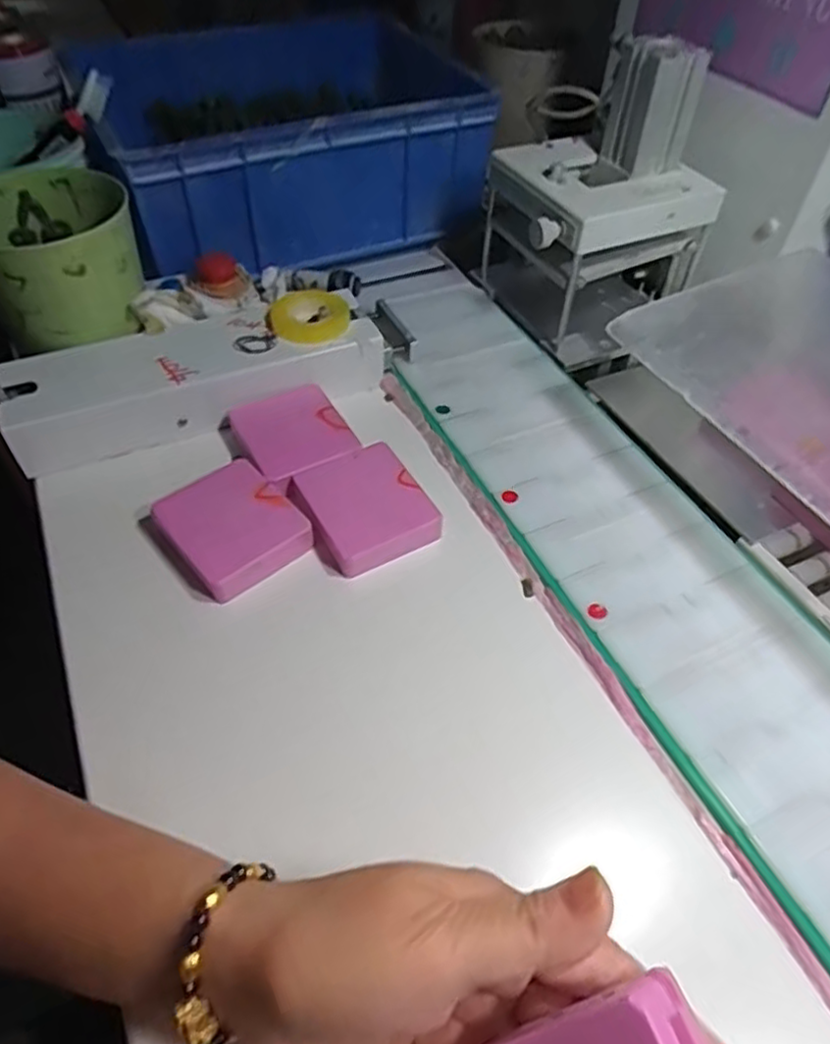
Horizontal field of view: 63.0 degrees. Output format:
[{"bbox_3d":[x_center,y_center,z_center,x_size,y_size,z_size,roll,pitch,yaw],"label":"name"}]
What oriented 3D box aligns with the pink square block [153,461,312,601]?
[{"bbox_3d":[-0.111,0.001,0.409,0.069,0.021,0.082,-30,57,-25],"label":"pink square block"}]

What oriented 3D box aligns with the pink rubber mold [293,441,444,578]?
[{"bbox_3d":[-0.031,-0.011,0.427,0.070,0.018,0.081,-23,54,-20],"label":"pink rubber mold"}]

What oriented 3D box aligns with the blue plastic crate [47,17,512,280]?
[{"bbox_3d":[-0.114,-0.359,0.640,0.348,0.118,0.282,-20,53,-18],"label":"blue plastic crate"}]

